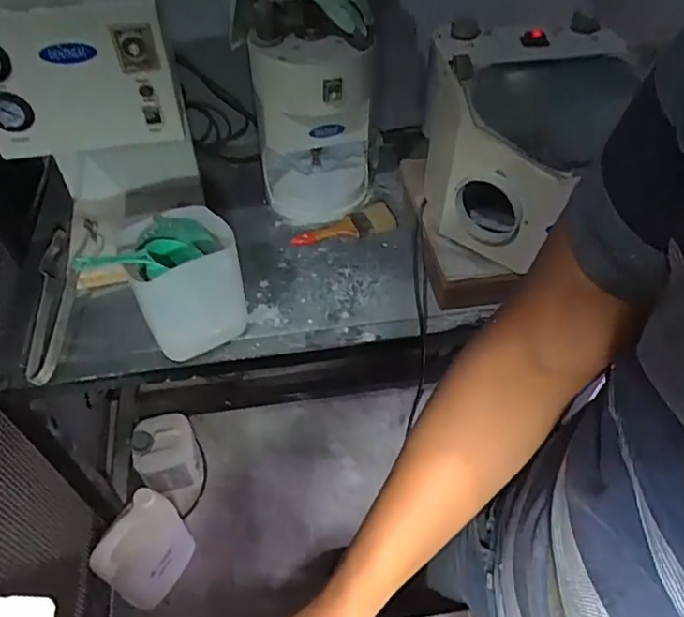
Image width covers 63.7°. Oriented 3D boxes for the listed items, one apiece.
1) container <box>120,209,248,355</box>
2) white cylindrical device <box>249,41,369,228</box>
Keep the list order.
[{"bbox_3d":[-0.252,-0.034,0.825,0.185,0.162,0.146,-33,57,-27],"label":"container"},{"bbox_3d":[-0.049,-0.335,1.009,0.197,0.330,0.176,0,49,-2],"label":"white cylindrical device"}]

